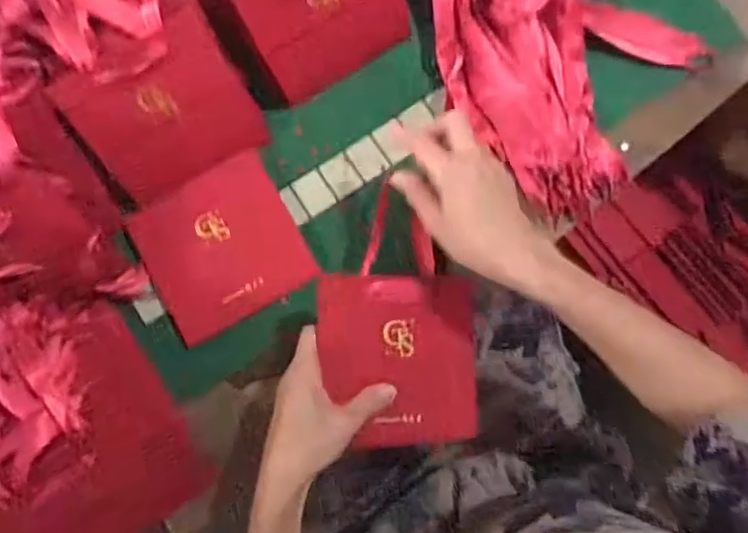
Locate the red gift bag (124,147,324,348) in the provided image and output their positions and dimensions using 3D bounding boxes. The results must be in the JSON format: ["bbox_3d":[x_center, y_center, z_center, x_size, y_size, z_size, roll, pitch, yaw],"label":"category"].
[{"bbox_3d":[-0.140,-0.016,0.566,0.141,0.012,0.131,-30,94,-4],"label":"red gift bag"}]

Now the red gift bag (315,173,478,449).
[{"bbox_3d":[0.022,0.043,0.510,0.139,0.010,0.202,3,81,-21],"label":"red gift bag"}]

